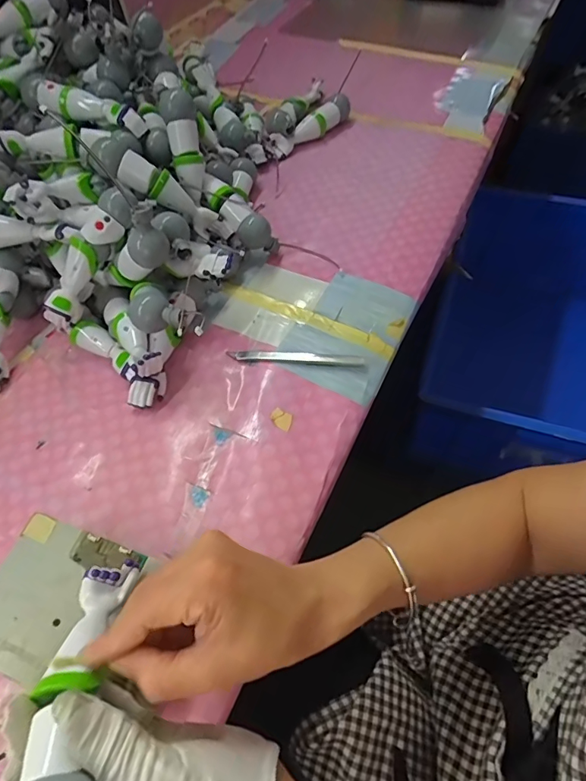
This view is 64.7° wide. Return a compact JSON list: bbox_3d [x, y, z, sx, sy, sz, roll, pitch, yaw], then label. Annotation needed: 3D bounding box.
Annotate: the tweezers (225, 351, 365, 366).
[{"bbox_3d":[0.002,-0.032,0.453,0.131,0.009,0.012,2,59,5],"label":"tweezers"}]

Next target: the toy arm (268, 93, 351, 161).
[{"bbox_3d":[0.021,-0.364,0.631,0.132,0.035,0.040,-40,65,-19],"label":"toy arm"}]

